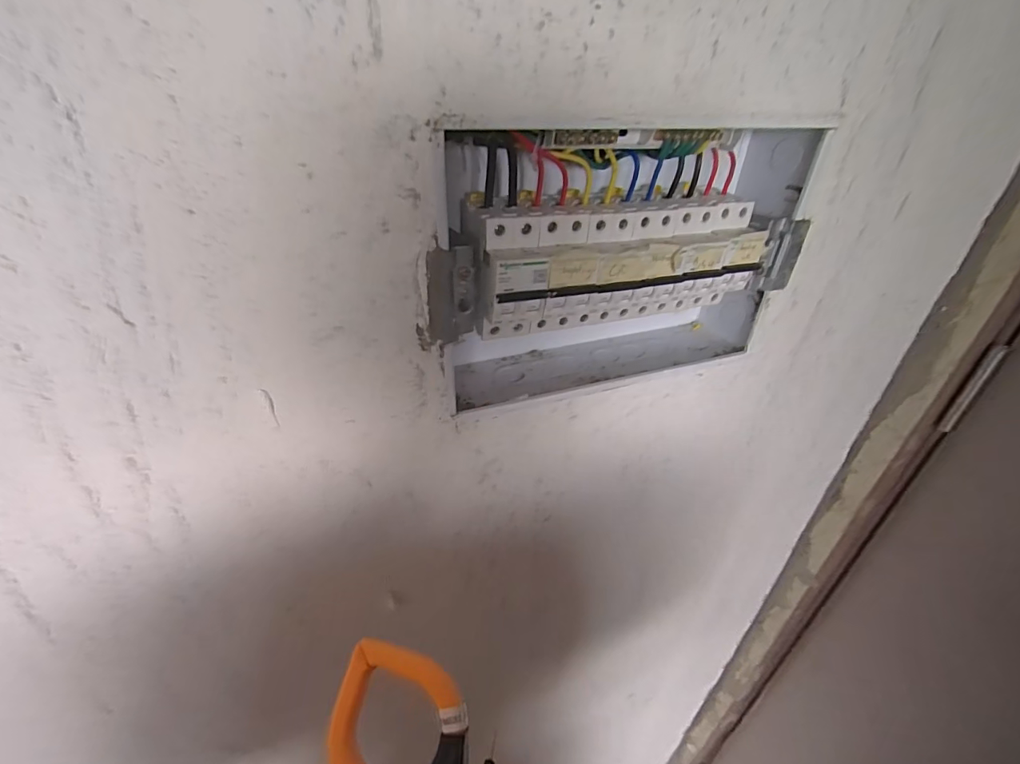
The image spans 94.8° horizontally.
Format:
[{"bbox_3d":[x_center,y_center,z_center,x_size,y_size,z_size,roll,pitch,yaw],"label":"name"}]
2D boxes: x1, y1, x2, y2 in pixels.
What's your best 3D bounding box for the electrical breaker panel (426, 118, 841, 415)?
[{"bbox_3d":[0.077,-0.094,0.364,0.304,0.184,0.098,-10,36,-18],"label":"electrical breaker panel"}]

